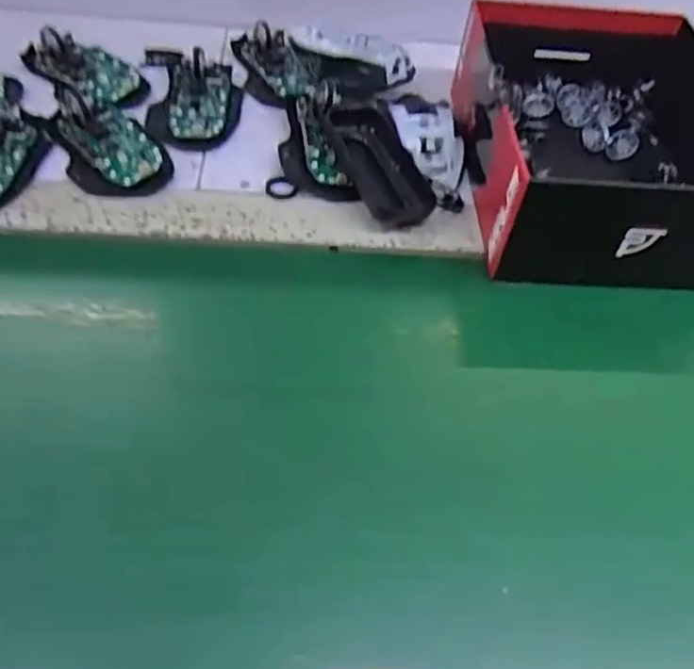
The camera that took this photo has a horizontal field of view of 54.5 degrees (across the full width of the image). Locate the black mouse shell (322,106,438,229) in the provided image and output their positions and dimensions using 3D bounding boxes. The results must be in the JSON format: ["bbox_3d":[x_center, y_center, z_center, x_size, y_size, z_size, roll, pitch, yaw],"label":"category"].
[{"bbox_3d":[0.022,-0.136,0.519,0.057,0.028,0.120,-19,58,-18],"label":"black mouse shell"}]

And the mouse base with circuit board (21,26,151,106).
[{"bbox_3d":[-0.224,-0.235,0.576,0.104,0.019,0.055,26,56,13],"label":"mouse base with circuit board"}]

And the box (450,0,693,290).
[{"bbox_3d":[0.203,-0.160,0.520,0.201,0.076,0.249,1,54,-5],"label":"box"}]

